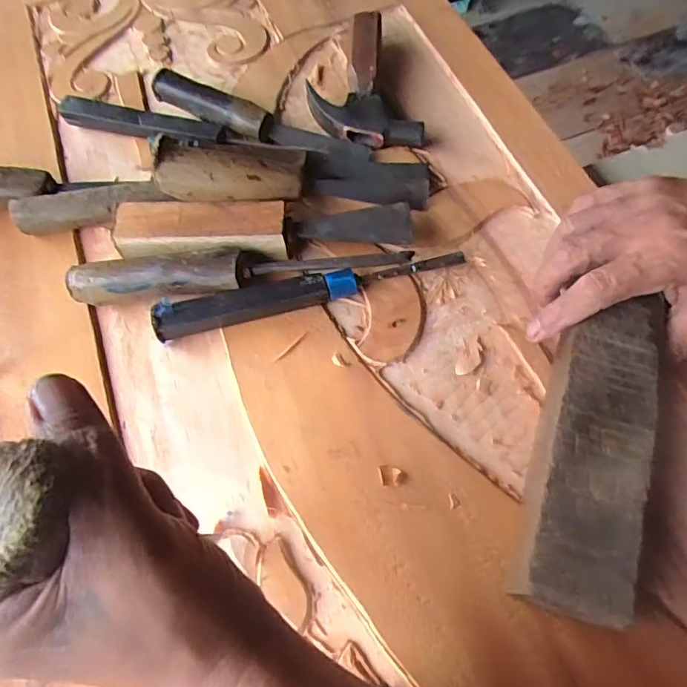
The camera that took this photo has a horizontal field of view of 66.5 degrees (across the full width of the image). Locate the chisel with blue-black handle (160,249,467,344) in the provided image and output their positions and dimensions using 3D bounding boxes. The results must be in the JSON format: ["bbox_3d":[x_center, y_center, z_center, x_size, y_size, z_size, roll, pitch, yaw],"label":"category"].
[{"bbox_3d":[-0.022,-0.039,0.382,0.225,0.024,0.020,-14,64,-5],"label":"chisel with blue-black handle"}]

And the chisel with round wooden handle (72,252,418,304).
[{"bbox_3d":[-0.076,-0.049,0.380,0.239,0.034,0.022,-3,64,0],"label":"chisel with round wooden handle"}]

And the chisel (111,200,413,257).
[{"bbox_3d":[-0.059,-0.085,0.398,0.216,0.034,0.037,-2,64,1],"label":"chisel"}]

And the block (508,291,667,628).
[{"bbox_3d":[0.146,0.061,0.312,0.062,0.040,0.187,19,67,11],"label":"block"}]

